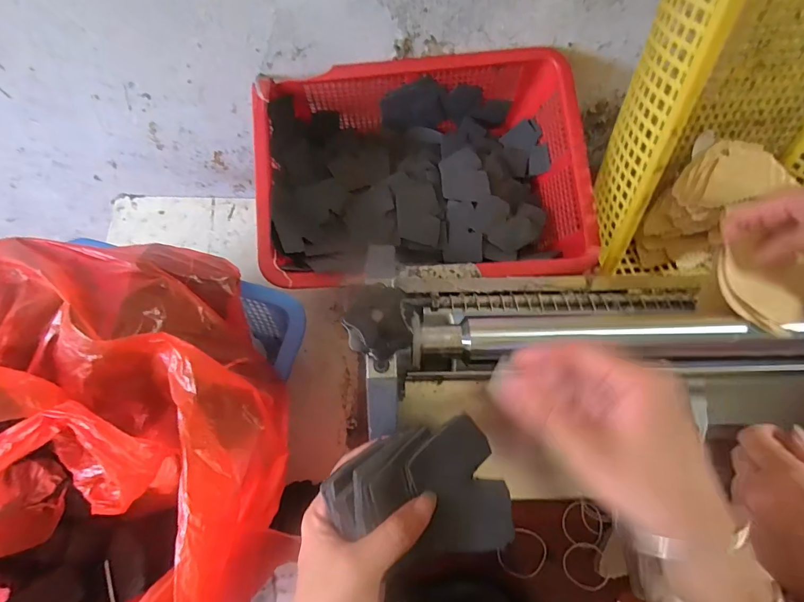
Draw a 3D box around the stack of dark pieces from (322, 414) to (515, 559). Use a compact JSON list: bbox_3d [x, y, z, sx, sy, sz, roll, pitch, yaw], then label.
[{"bbox_3d":[0.013,0.115,0.247,0.110,0.035,0.075,-3,74,-2],"label":"stack of dark pieces"}]

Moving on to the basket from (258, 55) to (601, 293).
[{"bbox_3d":[0.022,-0.152,0.523,0.387,0.101,0.288,-4,74,-2],"label":"basket"}]

